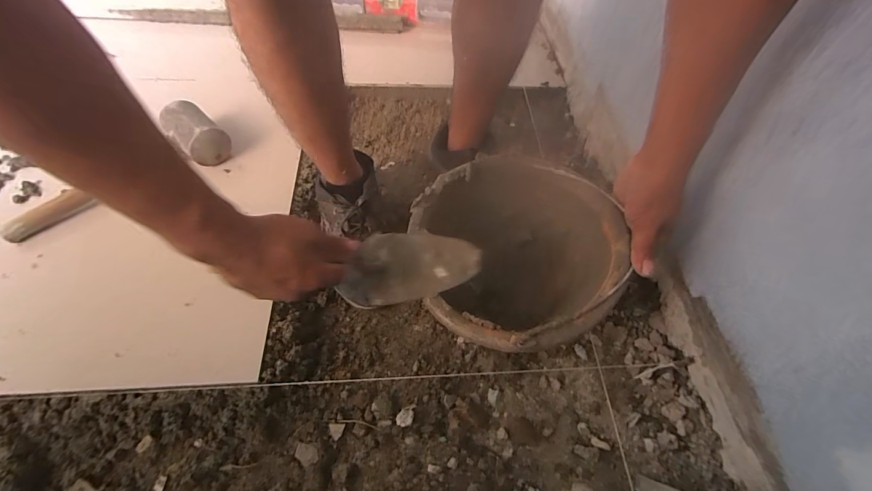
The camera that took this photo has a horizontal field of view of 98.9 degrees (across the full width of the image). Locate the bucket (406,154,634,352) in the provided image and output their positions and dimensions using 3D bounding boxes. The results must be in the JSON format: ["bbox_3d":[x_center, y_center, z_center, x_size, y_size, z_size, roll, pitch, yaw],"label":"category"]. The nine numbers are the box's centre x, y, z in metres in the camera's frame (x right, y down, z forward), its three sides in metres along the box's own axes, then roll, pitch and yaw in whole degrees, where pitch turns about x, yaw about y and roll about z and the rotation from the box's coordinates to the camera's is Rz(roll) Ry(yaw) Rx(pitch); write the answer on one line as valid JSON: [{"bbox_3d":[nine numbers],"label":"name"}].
[{"bbox_3d":[0.098,0.029,0.487,0.226,0.164,0.227,2,57,-3],"label":"bucket"}]

